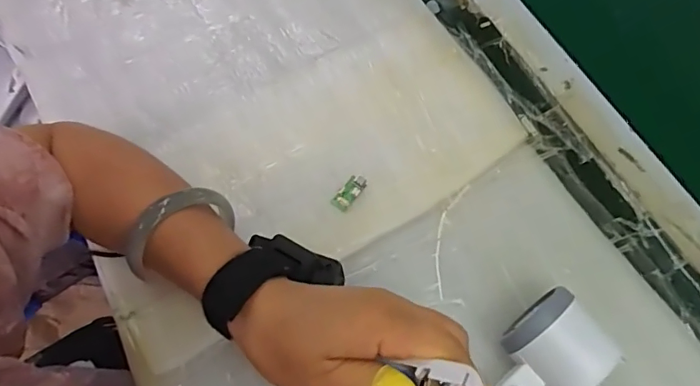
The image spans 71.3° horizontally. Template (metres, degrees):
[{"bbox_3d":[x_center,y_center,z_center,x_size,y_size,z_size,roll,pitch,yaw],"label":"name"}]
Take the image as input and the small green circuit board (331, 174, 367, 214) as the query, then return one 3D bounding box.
[{"bbox_3d":[0.000,0.000,0.389,0.016,0.004,0.033,34,71,13],"label":"small green circuit board"}]

